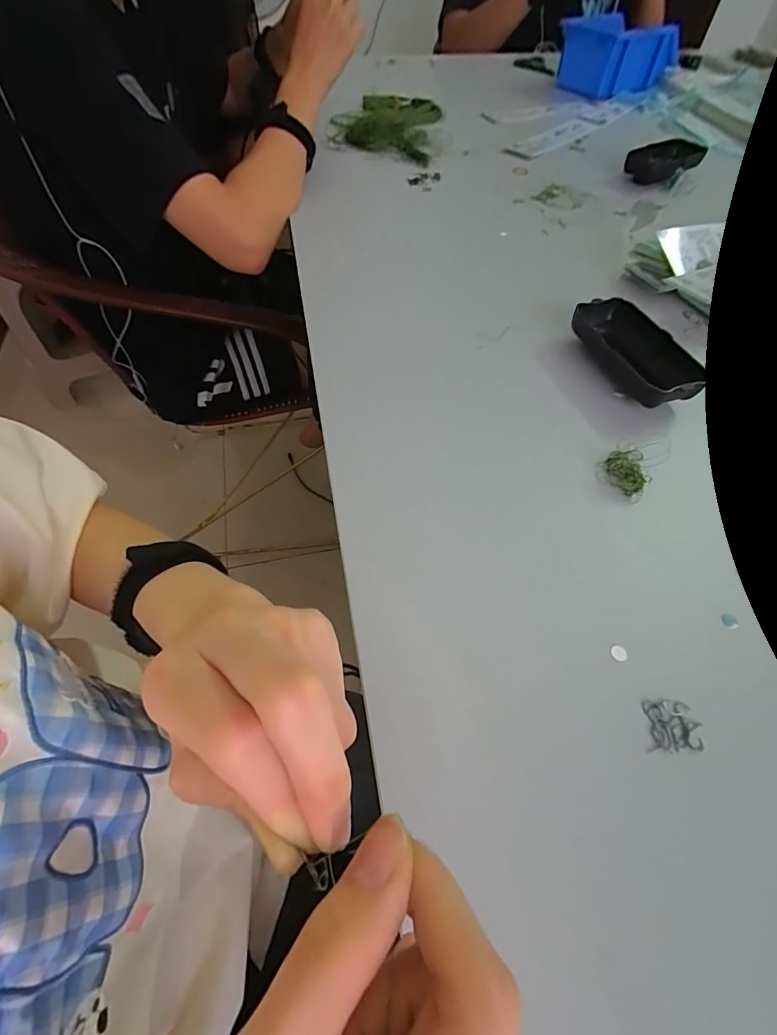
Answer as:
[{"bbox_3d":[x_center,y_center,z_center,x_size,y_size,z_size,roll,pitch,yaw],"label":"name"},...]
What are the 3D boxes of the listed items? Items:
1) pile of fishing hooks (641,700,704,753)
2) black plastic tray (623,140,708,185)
[{"bbox_3d":[0.134,0.099,0.205,0.024,0.004,0.023,1,57,-1],"label":"pile of fishing hooks"},{"bbox_3d":[0.346,-0.448,0.548,0.101,0.026,0.050,-29,62,-19],"label":"black plastic tray"}]

